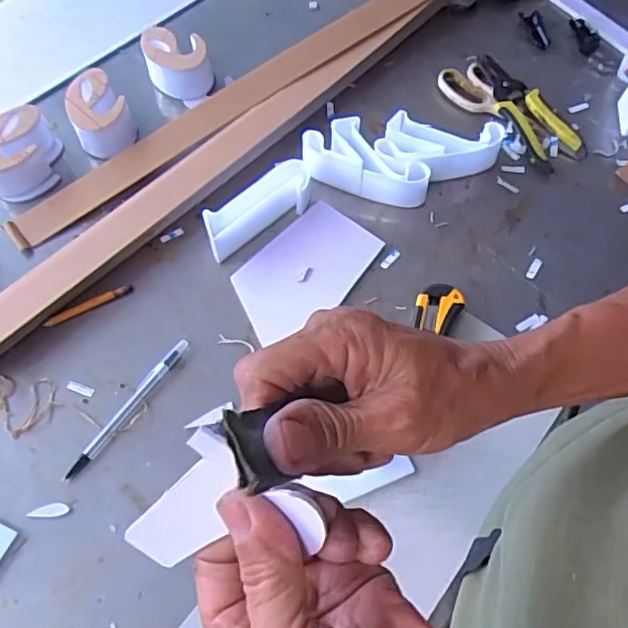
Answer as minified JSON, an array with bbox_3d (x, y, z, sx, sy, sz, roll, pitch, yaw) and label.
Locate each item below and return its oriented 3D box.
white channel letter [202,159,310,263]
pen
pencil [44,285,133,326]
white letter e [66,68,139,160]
[{"bbox_3d":[-0.056,-0.107,0.601,0.122,0.043,0.035,-35,67,-17],"label":"white channel letter"},{"bbox_3d":[-0.162,0.081,0.523,0.012,0.007,0.150,32,66,16],"label":"pen"},{"bbox_3d":[-0.216,-0.008,0.569,0.084,0.005,0.009,-26,65,-14],"label":"pencil"},{"bbox_3d":[-0.239,-0.226,0.667,0.064,0.042,0.089,-16,63,-9],"label":"white letter e"}]

